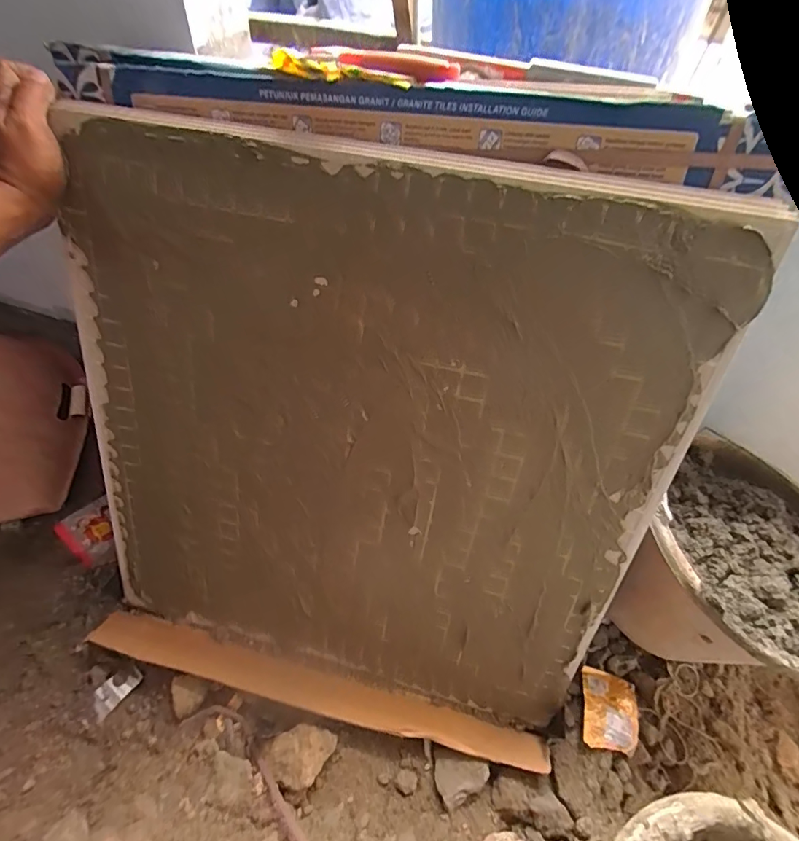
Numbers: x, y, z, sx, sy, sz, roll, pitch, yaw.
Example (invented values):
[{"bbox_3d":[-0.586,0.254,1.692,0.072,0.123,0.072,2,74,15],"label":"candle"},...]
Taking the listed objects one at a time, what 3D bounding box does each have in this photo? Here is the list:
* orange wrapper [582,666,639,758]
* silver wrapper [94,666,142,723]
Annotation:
[{"bbox_3d":[0.264,0.367,0.546,0.070,0.024,0.085,14,51,5],"label":"orange wrapper"},{"bbox_3d":[-0.373,0.355,0.568,0.033,0.013,0.062,34,56,20],"label":"silver wrapper"}]

